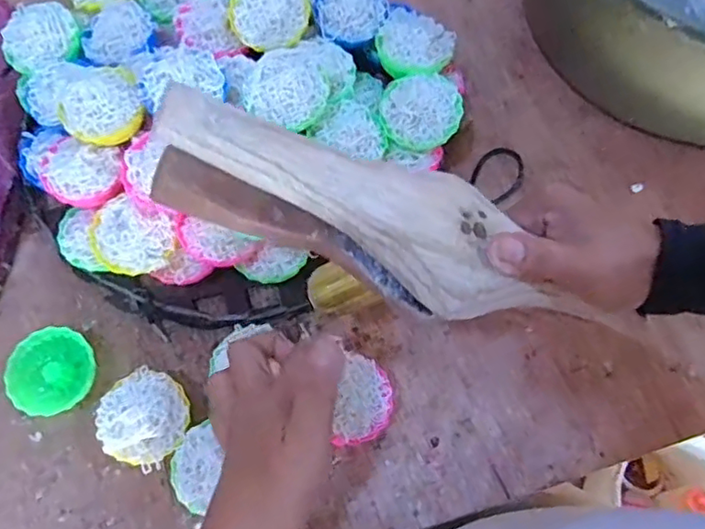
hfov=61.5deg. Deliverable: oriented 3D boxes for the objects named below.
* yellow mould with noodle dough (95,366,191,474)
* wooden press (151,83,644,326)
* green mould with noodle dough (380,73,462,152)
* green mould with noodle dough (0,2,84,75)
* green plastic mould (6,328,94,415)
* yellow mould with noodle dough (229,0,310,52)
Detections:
[{"bbox_3d":[-0.144,0.109,0.419,0.060,0.039,0.061,0,70,0],"label":"yellow mould with noodle dough"},{"bbox_3d":[0.005,-0.023,0.266,0.191,0.045,0.058,21,69,-21],"label":"wooden press"},{"bbox_3d":[0.052,-0.117,0.452,0.061,0.021,0.053,4,70,4],"label":"green mould with noodle dough"},{"bbox_3d":[-0.245,-0.177,0.463,0.058,0.021,0.049,-25,71,-7],"label":"green mould with noodle dough"},{"bbox_3d":[-0.219,0.079,0.436,0.057,0.028,0.061,0,70,0],"label":"green plastic mould"},{"bbox_3d":[-0.066,-0.199,0.465,0.059,0.020,0.060,44,95,6],"label":"yellow mould with noodle dough"}]

